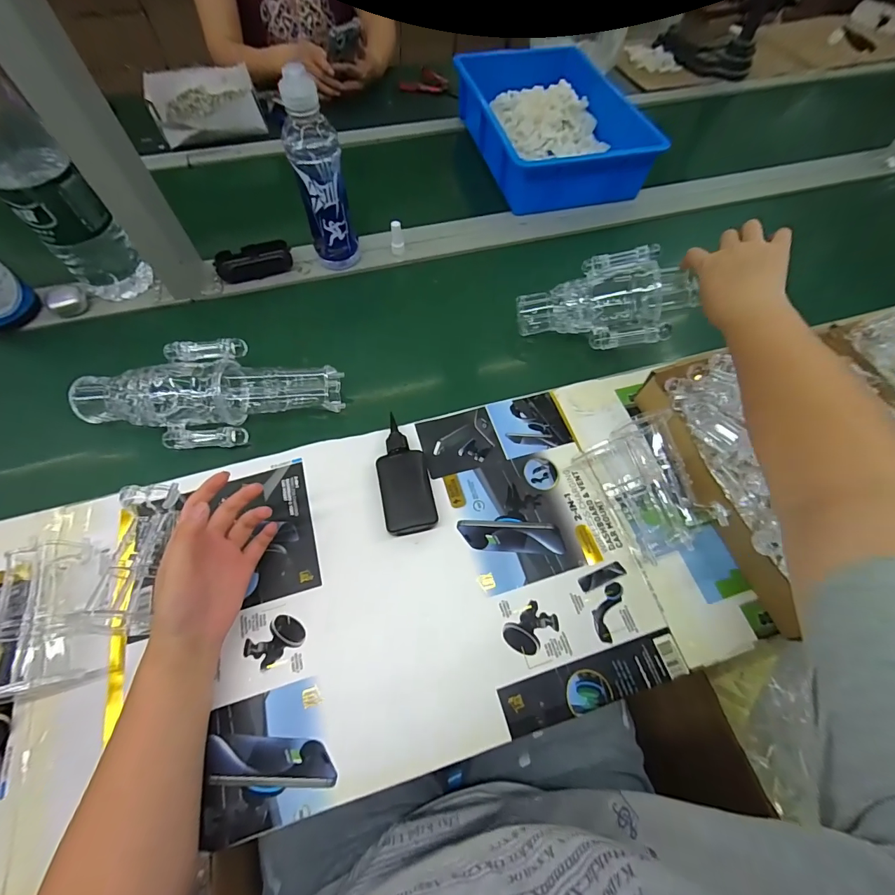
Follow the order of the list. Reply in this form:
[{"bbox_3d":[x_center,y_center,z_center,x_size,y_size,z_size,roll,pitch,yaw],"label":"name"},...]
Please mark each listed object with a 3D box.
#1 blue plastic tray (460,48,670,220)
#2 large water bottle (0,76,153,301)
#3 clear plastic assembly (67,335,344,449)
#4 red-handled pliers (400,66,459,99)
[{"bbox_3d":[0.196,-0.613,0.753,0.279,0.087,0.369,-12,64,-8],"label":"blue plastic tray"},{"bbox_3d":[-0.471,-0.305,0.453,0.087,0.327,0.100,-37,70,-18],"label":"large water bottle"},{"bbox_3d":[-0.283,-0.074,0.472,0.292,0.052,0.126,-4,63,-5],"label":"clear plastic assembly"},{"bbox_3d":[-0.045,-0.872,0.937,0.133,0.010,0.063,0,84,-7],"label":"red-handled pliers"}]

